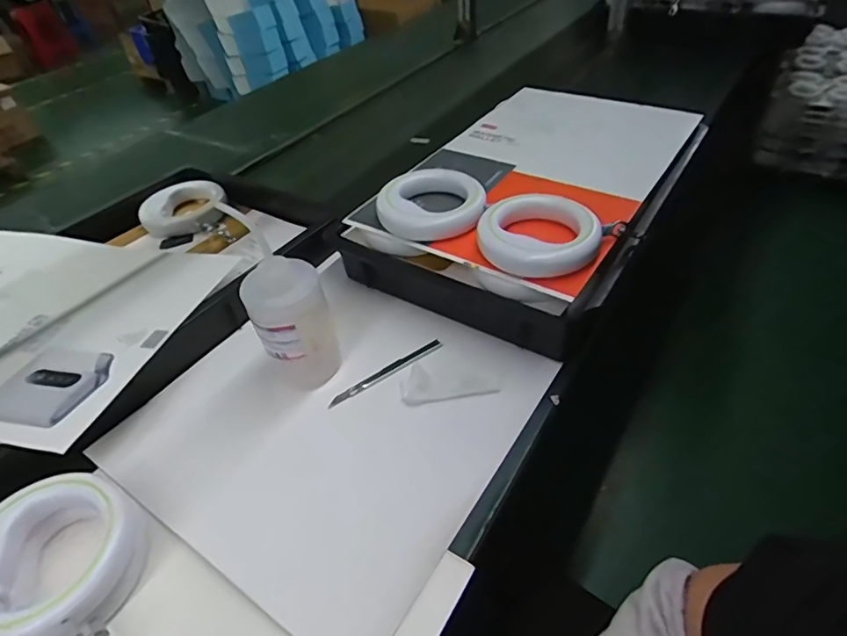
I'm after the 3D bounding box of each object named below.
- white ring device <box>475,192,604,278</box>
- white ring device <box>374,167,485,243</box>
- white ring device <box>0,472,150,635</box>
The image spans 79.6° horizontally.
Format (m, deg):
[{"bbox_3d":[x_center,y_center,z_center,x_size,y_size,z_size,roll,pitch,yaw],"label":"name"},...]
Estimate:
[{"bbox_3d":[0.127,-0.094,0.556,0.122,0.033,0.110,-21,45,-15],"label":"white ring device"},{"bbox_3d":[0.010,-0.139,0.620,0.125,0.033,0.105,11,46,18],"label":"white ring device"},{"bbox_3d":[-0.282,0.214,0.399,0.124,0.061,0.182,-33,49,-25],"label":"white ring device"}]

